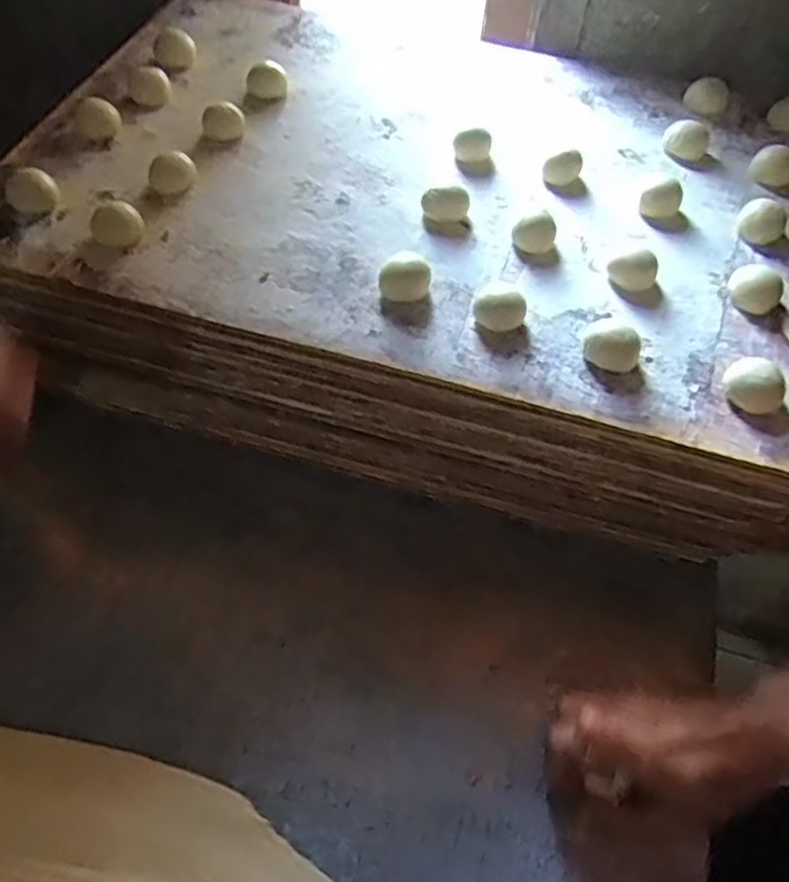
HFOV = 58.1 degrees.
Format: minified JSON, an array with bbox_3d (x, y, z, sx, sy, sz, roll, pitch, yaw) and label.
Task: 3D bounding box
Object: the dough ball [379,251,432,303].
[{"bbox_3d":[0.008,-0.108,0.467,0.028,0.019,0.031,35,61,19],"label":"dough ball"}]

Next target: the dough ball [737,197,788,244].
[{"bbox_3d":[0.269,-0.162,0.518,0.032,0.020,0.026,29,60,16],"label":"dough ball"}]

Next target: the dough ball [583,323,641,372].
[{"bbox_3d":[0.135,-0.060,0.438,0.033,0.026,0.030,1,56,-2],"label":"dough ball"}]

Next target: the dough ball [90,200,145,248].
[{"bbox_3d":[-0.187,-0.148,0.482,0.027,0.019,0.030,39,63,21],"label":"dough ball"}]

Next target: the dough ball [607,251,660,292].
[{"bbox_3d":[0.161,-0.115,0.481,0.030,0.022,0.022,16,57,8],"label":"dough ball"}]

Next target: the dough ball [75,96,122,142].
[{"bbox_3d":[-0.230,-0.250,0.552,0.031,0.020,0.031,1,56,-1],"label":"dough ball"}]

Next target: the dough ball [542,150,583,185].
[{"bbox_3d":[0.130,-0.212,0.547,0.027,0.019,0.022,16,57,8],"label":"dough ball"}]

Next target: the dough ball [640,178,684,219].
[{"bbox_3d":[0.200,-0.182,0.528,0.026,0.018,0.028,1,56,-2],"label":"dough ball"}]

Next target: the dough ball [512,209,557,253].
[{"bbox_3d":[0.099,-0.148,0.503,0.029,0.016,0.025,16,57,8],"label":"dough ball"}]

